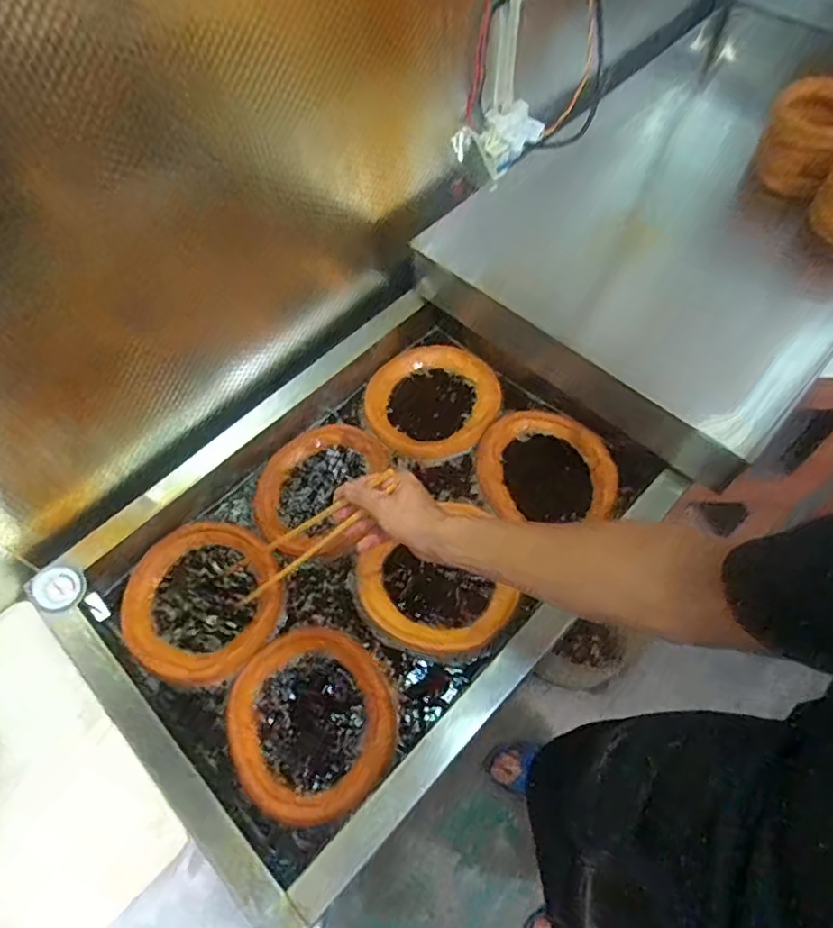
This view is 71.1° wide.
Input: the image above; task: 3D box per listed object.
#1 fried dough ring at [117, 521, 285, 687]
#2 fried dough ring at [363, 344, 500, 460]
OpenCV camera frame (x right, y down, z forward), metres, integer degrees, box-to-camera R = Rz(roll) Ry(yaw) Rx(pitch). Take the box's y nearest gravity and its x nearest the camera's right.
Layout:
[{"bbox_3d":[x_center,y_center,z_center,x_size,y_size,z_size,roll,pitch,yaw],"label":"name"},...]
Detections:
[{"bbox_3d":[-0.312,0.196,0.854,0.223,0.024,0.225,-1,60,2],"label":"fried dough ring"},{"bbox_3d":[0.028,-0.120,1.010,0.225,0.036,0.231,-1,60,2],"label":"fried dough ring"}]

